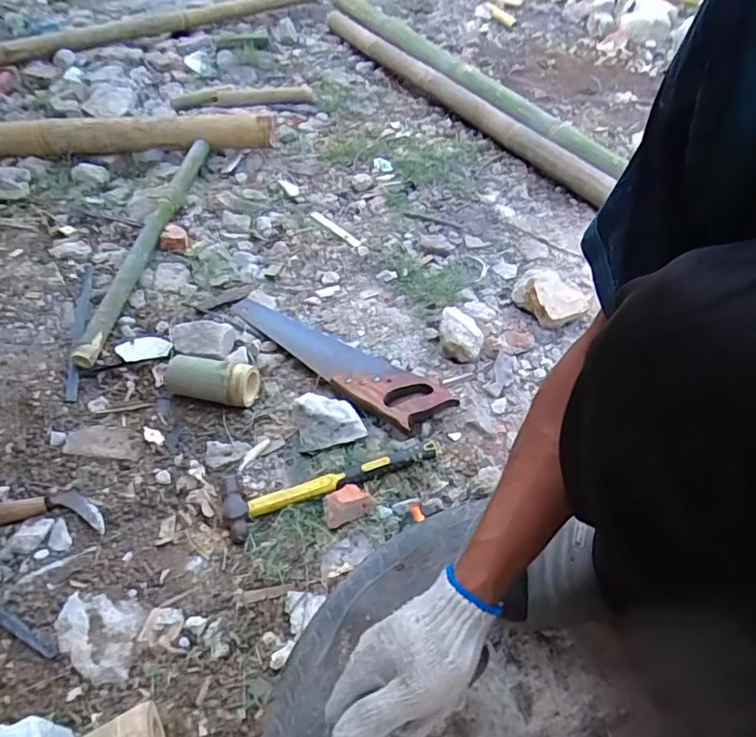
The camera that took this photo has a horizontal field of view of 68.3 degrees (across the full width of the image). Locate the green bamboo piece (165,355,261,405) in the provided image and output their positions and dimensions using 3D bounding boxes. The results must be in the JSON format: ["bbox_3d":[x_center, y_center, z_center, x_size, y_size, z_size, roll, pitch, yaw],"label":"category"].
[{"bbox_3d":[-0.277,0.014,0.918,0.162,0.062,0.064,10,47,6],"label":"green bamboo piece"}]

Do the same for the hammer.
[{"bbox_3d":[-0.070,0.150,0.823,0.315,0.033,0.087,-17,50,-19],"label":"hammer"}]

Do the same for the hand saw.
[{"bbox_3d":[-0.080,-0.030,0.973,0.447,0.034,0.112,31,52,23],"label":"hand saw"}]

